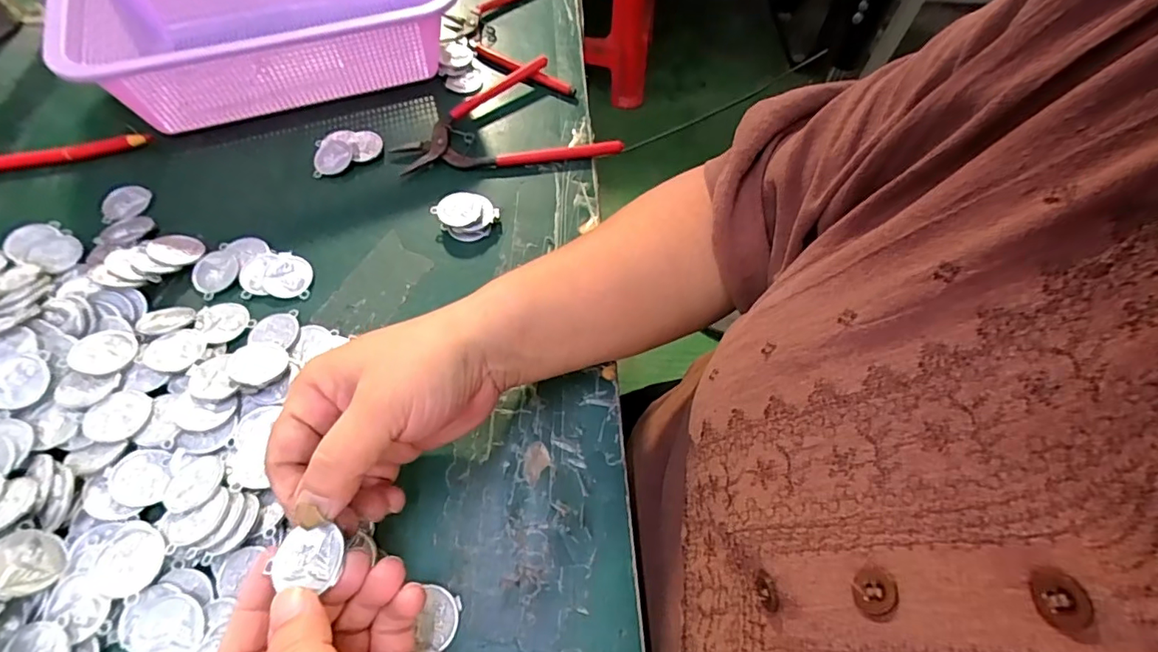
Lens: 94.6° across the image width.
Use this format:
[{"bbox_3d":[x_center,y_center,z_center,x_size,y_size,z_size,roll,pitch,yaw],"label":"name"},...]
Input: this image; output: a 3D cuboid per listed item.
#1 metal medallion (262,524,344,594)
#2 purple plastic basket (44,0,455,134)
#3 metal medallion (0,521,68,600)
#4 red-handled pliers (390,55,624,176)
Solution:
[{"bbox_3d":[-0.105,0.090,0.206,0.029,0.007,0.022,-9,60,-8],"label":"metal medallion"},{"bbox_3d":[-0.234,-0.243,0.418,0.248,0.079,0.175,-16,62,-12],"label":"purple plastic basket"},{"bbox_3d":[-0.253,0.108,0.243,0.029,0.004,0.028,40,25,-22],"label":"metal medallion"},{"bbox_3d":[-0.059,-0.166,0.418,0.165,0.015,0.102,-9,60,-8],"label":"red-handled pliers"}]

